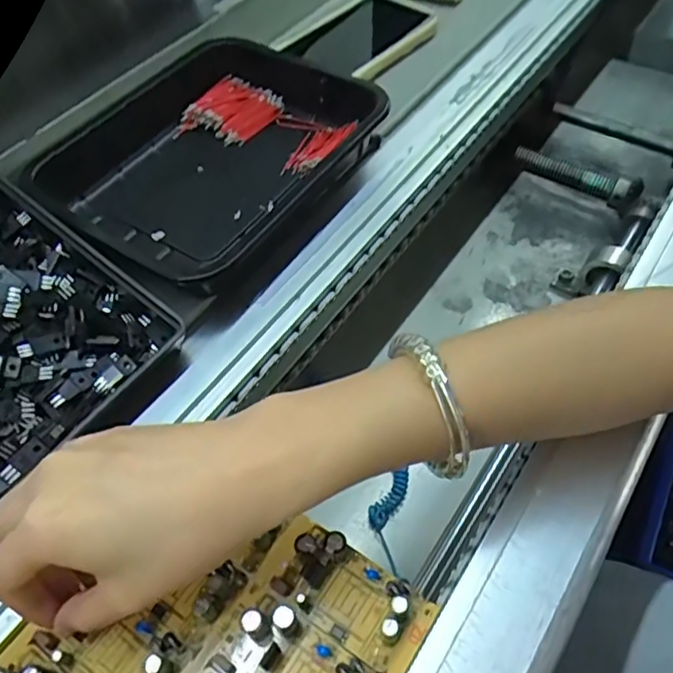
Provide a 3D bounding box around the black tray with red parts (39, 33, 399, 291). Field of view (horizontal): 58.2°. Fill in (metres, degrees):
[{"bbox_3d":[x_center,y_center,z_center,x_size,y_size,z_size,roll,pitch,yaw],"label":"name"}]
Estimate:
[{"bbox_3d":[-0.093,-0.128,0.419,0.180,0.046,0.213,32,62,24],"label":"black tray with red parts"}]

